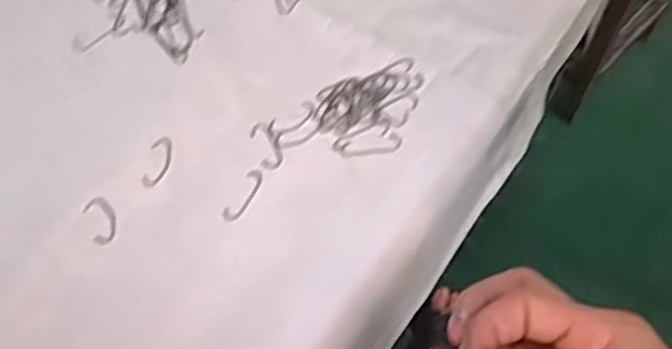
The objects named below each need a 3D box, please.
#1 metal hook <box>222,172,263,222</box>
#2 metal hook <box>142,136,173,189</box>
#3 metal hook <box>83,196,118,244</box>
[{"bbox_3d":[-0.056,0.012,0.420,0.012,0.004,0.036,28,68,10],"label":"metal hook"},{"bbox_3d":[-0.111,-0.008,0.434,0.015,0.004,0.035,8,66,2],"label":"metal hook"},{"bbox_3d":[-0.141,0.027,0.417,0.017,0.004,0.031,-24,69,-12],"label":"metal hook"}]

